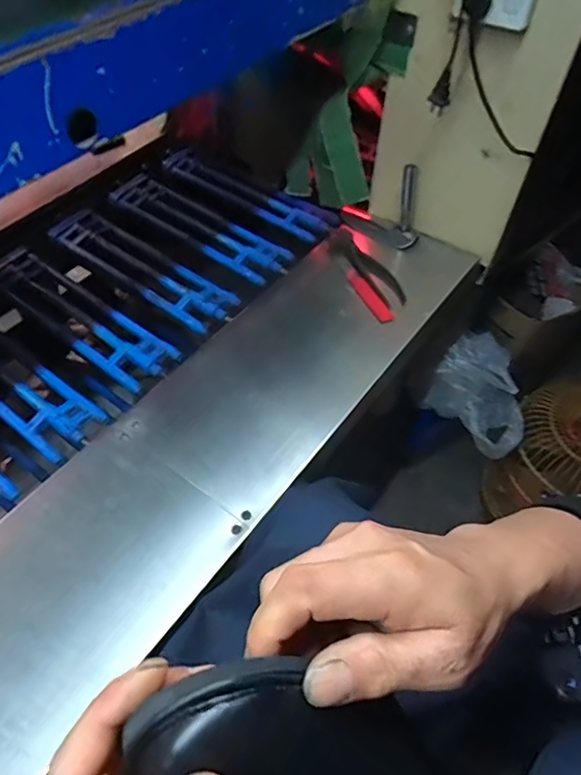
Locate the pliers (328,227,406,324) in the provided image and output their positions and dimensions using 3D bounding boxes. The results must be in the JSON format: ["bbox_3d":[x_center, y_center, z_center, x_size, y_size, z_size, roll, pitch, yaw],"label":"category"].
[{"bbox_3d":[0.125,-0.183,0.830,0.069,0.027,0.179,-24,59,-16],"label":"pliers"}]

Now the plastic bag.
[{"bbox_3d":[0.411,0.013,1.109,0.170,0.138,0.221,-34,63,-22],"label":"plastic bag"}]

